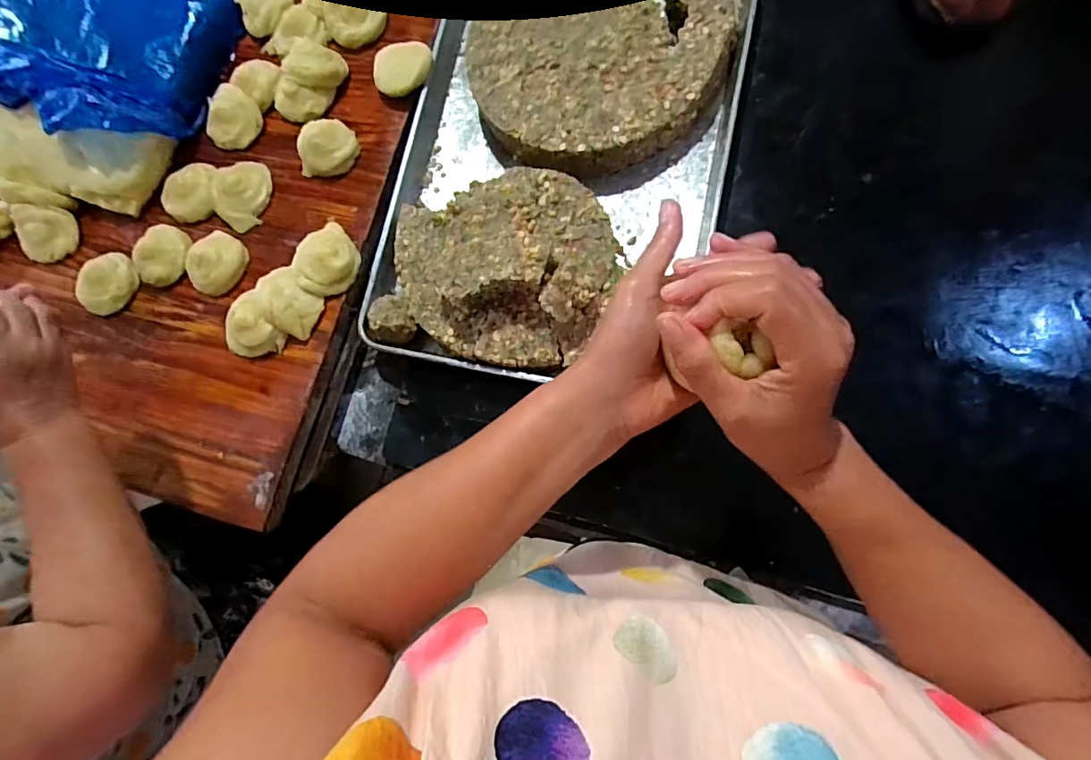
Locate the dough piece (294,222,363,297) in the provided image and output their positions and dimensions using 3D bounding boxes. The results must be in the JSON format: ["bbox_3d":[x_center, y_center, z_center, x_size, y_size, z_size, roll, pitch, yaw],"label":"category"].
[{"bbox_3d":[-0.277,-0.151,0.642,0.078,0.030,0.075,-1,82,5],"label":"dough piece"}]

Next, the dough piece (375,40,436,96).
[{"bbox_3d":[-0.190,-0.408,0.668,0.077,0.032,0.056,-1,82,5],"label":"dough piece"}]

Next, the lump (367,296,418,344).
[{"bbox_3d":[-0.191,-0.073,0.626,0.054,0.029,0.064,-36,81,0],"label":"lump"}]

